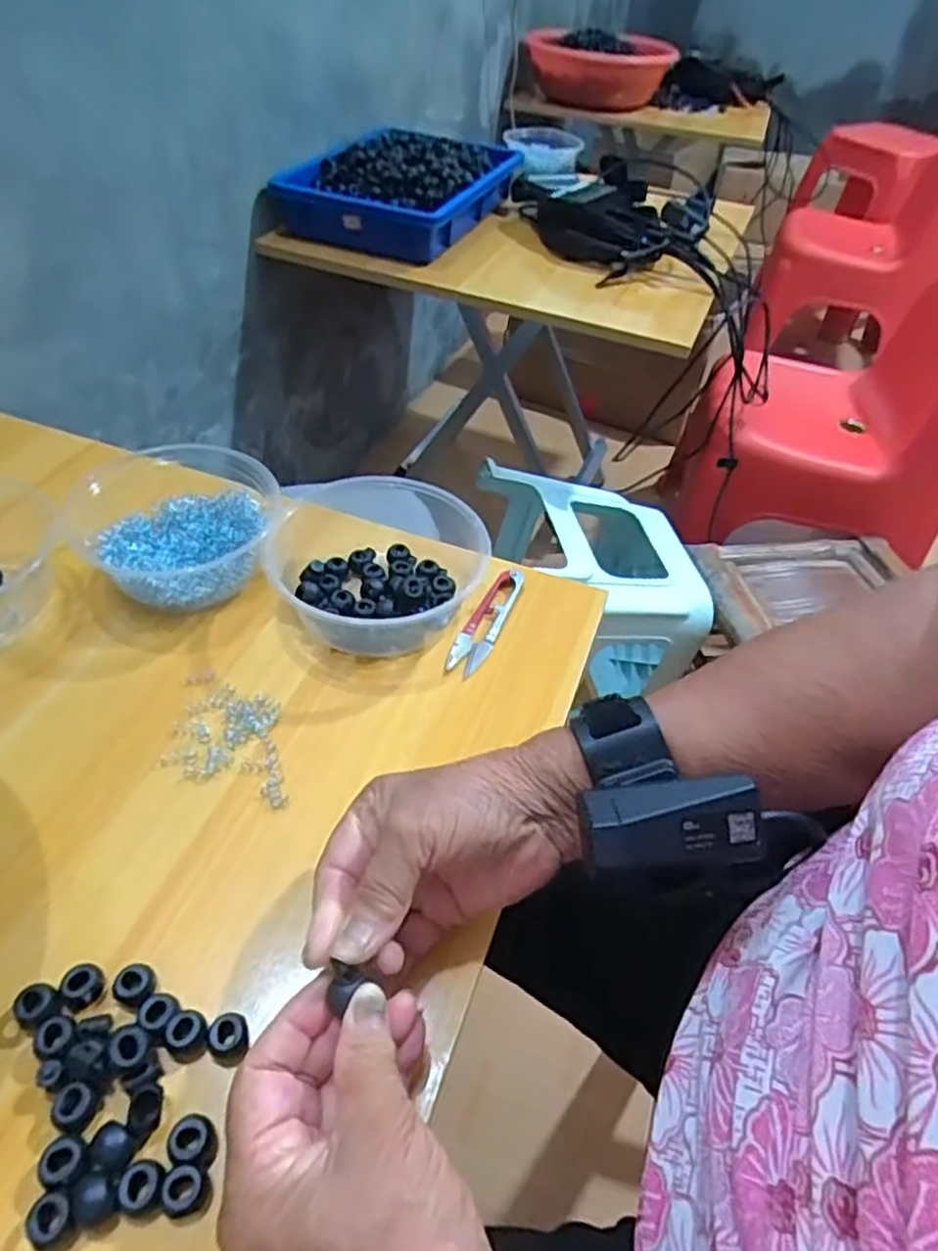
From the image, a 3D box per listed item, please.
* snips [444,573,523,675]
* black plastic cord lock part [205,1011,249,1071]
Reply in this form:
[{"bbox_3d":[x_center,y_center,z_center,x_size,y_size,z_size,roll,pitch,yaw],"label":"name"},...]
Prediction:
[{"bbox_3d":[0.013,-0.005,0.498,0.024,0.009,0.099,18,48,12],"label":"snips"},{"bbox_3d":[-0.104,0.179,0.313,0.017,0.009,0.020,-13,49,-16],"label":"black plastic cord lock part"}]

